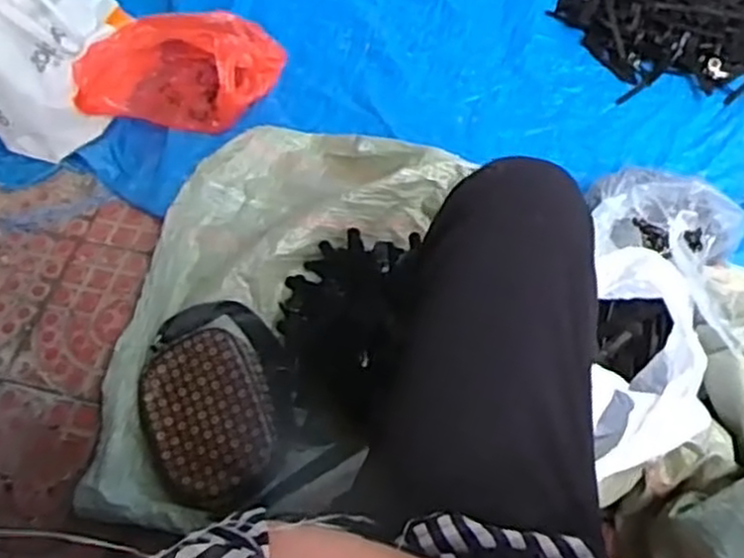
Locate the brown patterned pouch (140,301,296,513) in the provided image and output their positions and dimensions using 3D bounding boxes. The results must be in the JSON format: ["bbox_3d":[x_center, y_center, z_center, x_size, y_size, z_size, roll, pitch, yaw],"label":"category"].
[{"bbox_3d":[-0.201,0.157,0.983,0.187,0.077,0.271,-9,59,-2],"label":"brown patterned pouch"}]

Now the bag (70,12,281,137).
[{"bbox_3d":[-0.320,-0.358,1.265,0.274,0.139,0.226,13,61,11],"label":"bag"}]

